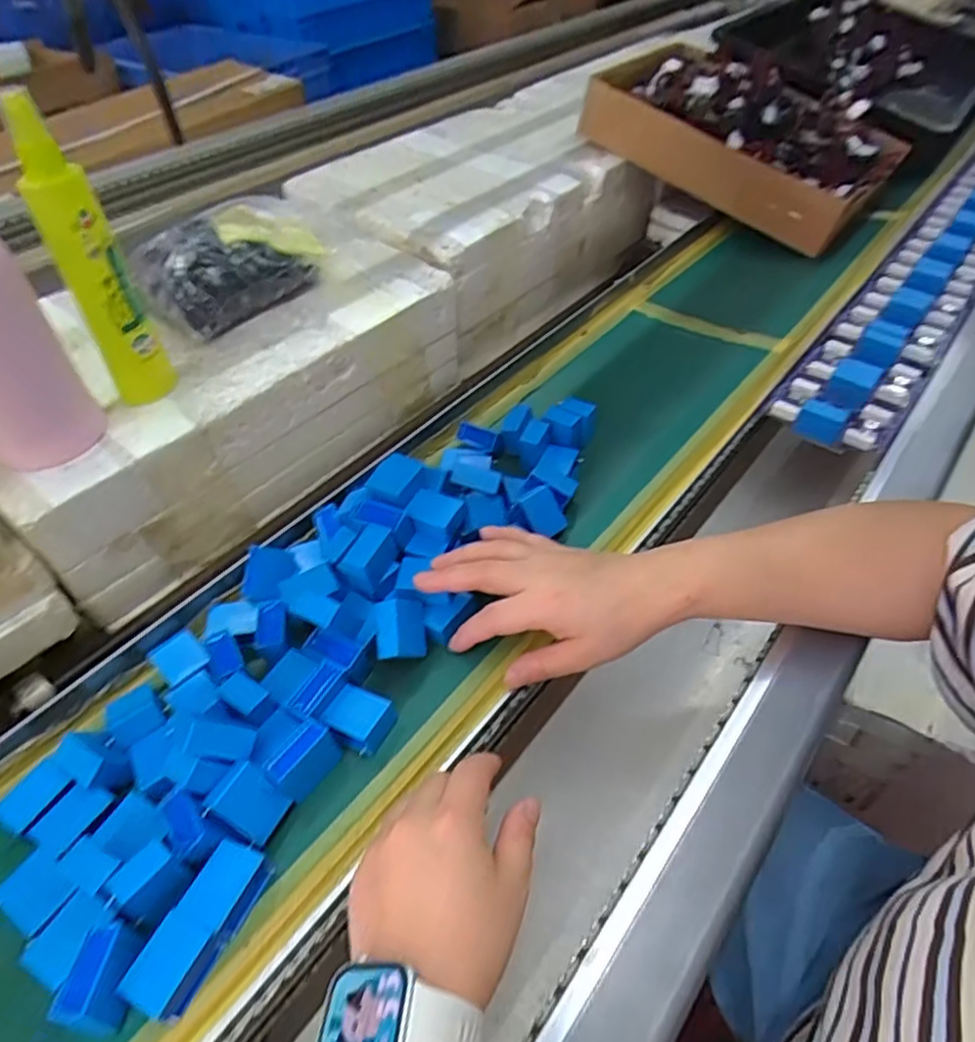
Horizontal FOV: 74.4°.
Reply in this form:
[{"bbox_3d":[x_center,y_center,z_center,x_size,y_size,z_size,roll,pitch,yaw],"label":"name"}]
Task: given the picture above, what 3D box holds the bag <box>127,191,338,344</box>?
[{"bbox_3d":[-0.242,-0.254,0.625,0.123,0.072,0.189,32,56,27],"label":"bag"}]

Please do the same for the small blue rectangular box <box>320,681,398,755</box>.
[{"bbox_3d":[-0.076,0.118,0.382,0.037,0.016,0.033,18,50,17],"label":"small blue rectangular box"}]

